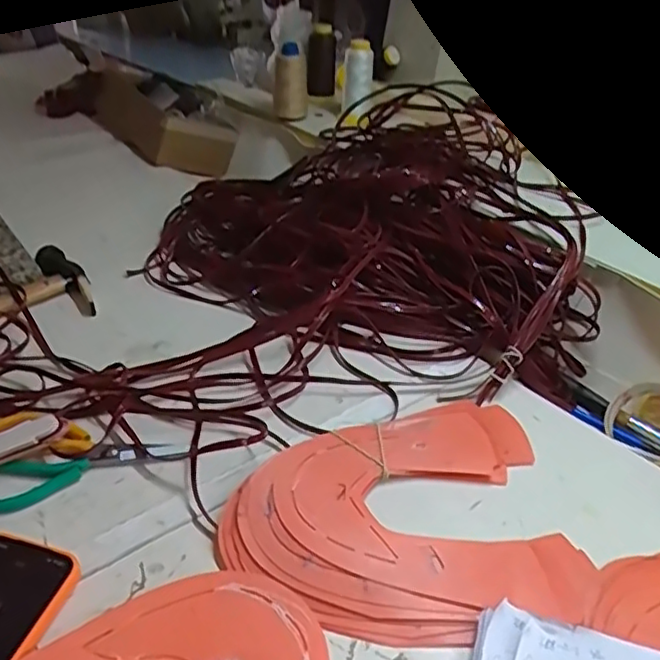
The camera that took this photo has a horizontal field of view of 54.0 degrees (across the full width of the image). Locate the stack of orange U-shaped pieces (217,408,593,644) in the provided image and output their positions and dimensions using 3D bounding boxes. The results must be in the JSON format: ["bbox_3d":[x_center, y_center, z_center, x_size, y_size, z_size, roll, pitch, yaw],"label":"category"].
[{"bbox_3d":[0.051,0.137,0.501,0.260,0.015,0.207,-4,35,-9],"label":"stack of orange U-shaped pieces"}]

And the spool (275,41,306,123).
[{"bbox_3d":[-0.065,-0.411,1.063,0.049,0.100,0.040,-1,35,-4],"label":"spool"}]

